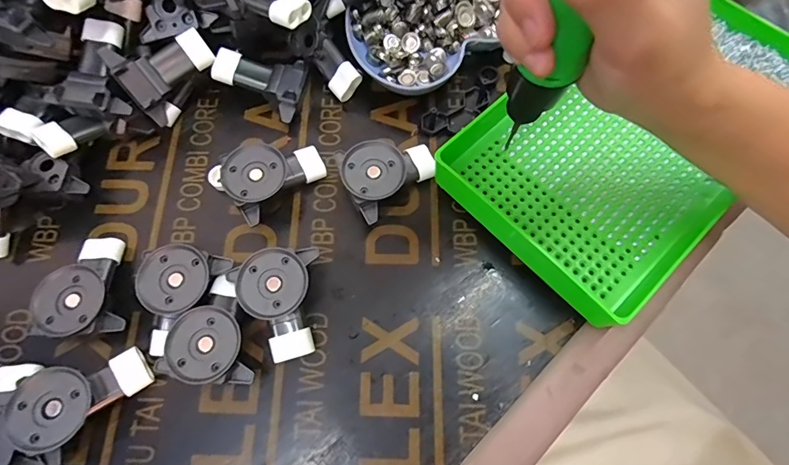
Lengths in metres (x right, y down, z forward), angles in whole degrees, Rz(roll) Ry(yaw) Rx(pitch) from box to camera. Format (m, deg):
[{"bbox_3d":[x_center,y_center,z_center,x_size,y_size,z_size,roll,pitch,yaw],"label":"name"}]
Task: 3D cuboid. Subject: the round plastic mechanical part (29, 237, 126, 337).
[{"bbox_3d":[-0.196,0.035,0.270,0.041,0.034,0.066,-18,70,-5],"label":"round plastic mechanical part"}]

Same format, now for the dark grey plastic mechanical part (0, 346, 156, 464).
[{"bbox_3d":[-0.183,0.094,0.248,0.044,0.034,0.067,36,75,13],"label":"dark grey plastic mechanical part"}]

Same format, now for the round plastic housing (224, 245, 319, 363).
[{"bbox_3d":[-0.065,0.041,0.269,0.053,0.028,0.065,-33,72,-10],"label":"round plastic housing"}]

